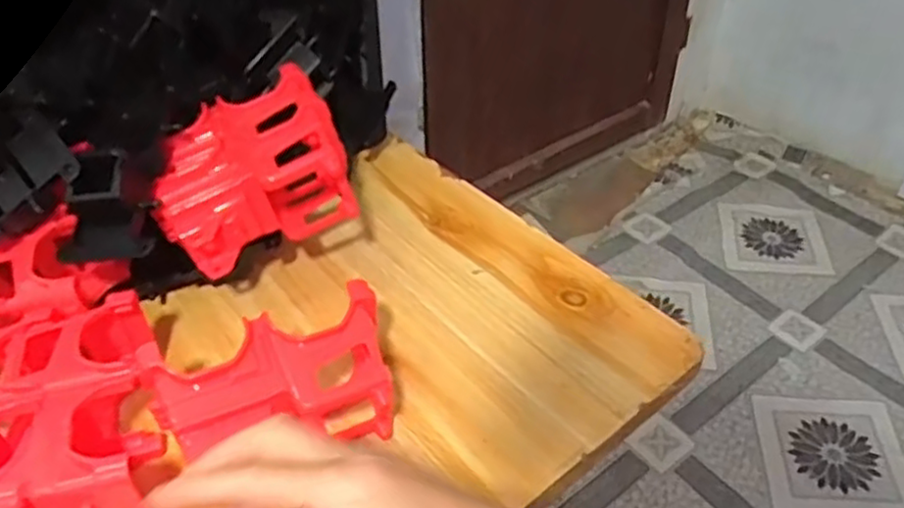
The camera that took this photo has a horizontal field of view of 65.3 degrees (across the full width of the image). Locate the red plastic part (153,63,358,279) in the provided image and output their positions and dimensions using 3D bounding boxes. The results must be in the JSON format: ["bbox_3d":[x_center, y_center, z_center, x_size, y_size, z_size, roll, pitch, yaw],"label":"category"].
[{"bbox_3d":[-0.162,-0.068,0.561,0.155,0.069,0.144,-25,52,-7],"label":"red plastic part"}]

